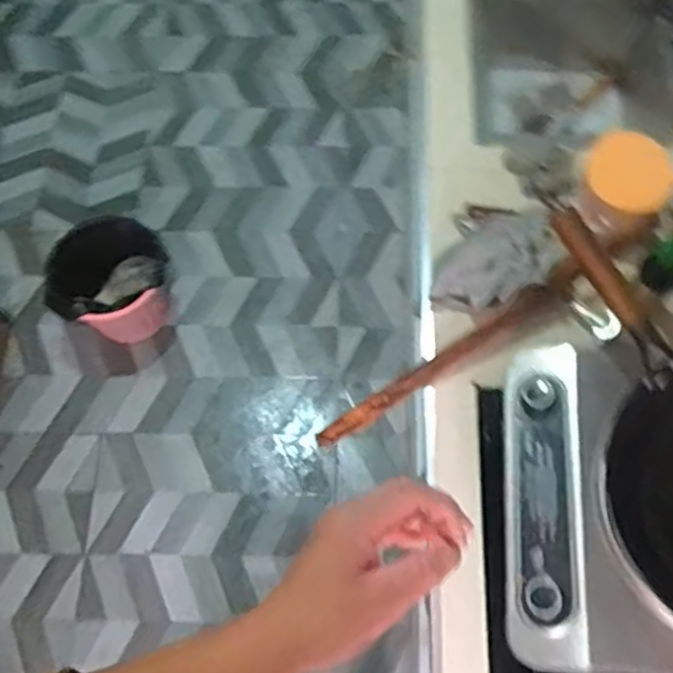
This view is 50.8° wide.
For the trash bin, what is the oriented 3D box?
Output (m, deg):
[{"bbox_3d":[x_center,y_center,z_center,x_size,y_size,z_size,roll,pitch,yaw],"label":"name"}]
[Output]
[{"bbox_3d":[-0.577,-0.136,1.835,0.258,0.294,0.273,0,66,1],"label":"trash bin"}]

